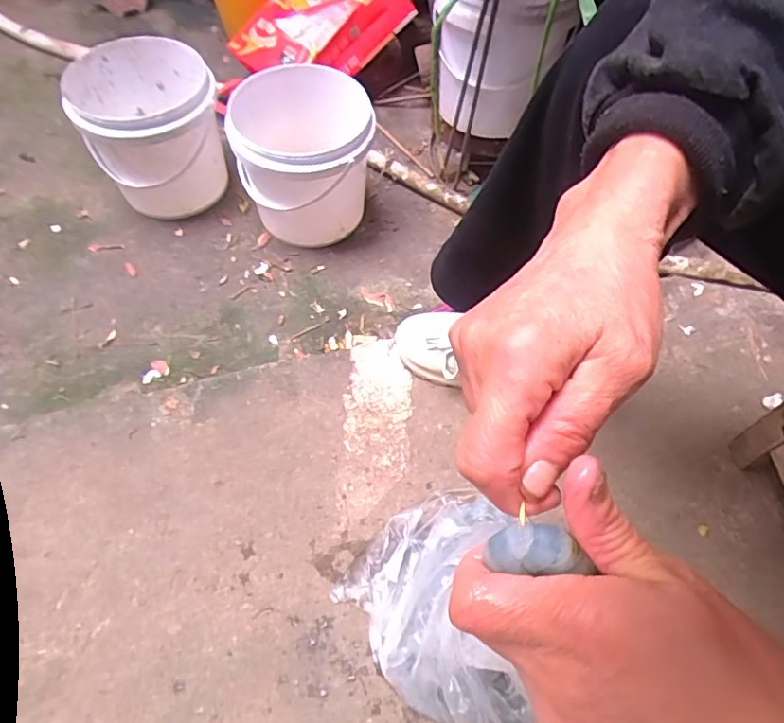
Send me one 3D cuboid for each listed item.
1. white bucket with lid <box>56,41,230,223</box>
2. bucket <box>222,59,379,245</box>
[{"bbox_3d":[-0.379,-0.364,0.881,0.198,0.206,0.201,1,62,-3],"label":"white bucket with lid"},{"bbox_3d":[-0.135,-0.312,0.865,0.199,0.208,0.190,1,62,-3],"label":"bucket"}]

